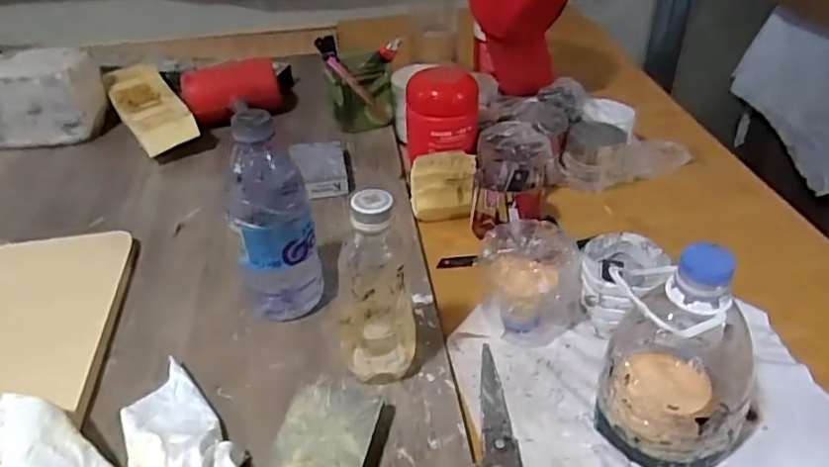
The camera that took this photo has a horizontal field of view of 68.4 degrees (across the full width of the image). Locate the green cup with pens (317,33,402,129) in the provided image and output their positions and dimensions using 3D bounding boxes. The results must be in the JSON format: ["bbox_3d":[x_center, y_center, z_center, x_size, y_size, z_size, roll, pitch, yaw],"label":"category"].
[{"bbox_3d":[-0.074,-0.215,0.855,0.108,0.115,0.079,2,37,5],"label":"green cup with pens"}]

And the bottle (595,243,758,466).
[{"bbox_3d":[0.182,0.082,0.411,0.094,0.153,0.086,-1,37,1],"label":"bottle"}]

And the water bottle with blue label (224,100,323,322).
[{"bbox_3d":[-0.126,-0.014,0.529,0.076,0.188,0.067,-8,38,-8],"label":"water bottle with blue label"}]

